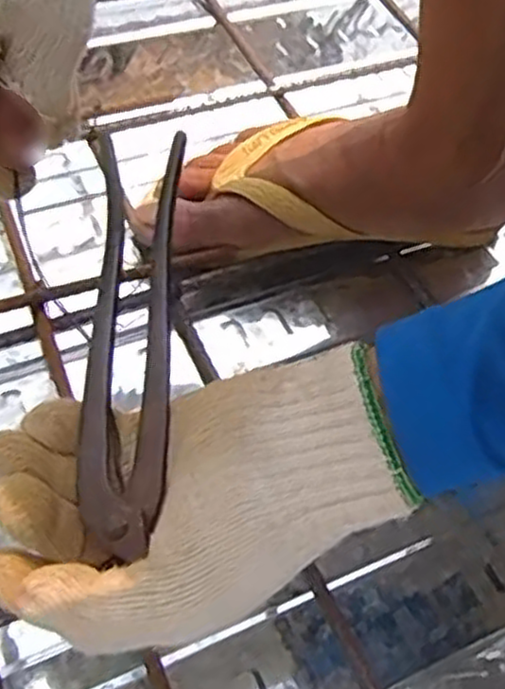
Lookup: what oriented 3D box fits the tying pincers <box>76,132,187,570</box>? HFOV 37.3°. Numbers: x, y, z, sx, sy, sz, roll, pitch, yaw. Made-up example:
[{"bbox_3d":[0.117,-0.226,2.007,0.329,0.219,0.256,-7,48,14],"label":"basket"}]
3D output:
[{"bbox_3d":[-0.056,-0.008,0.333,0.041,0.014,0.195,3,71,-3],"label":"tying pincers"}]

